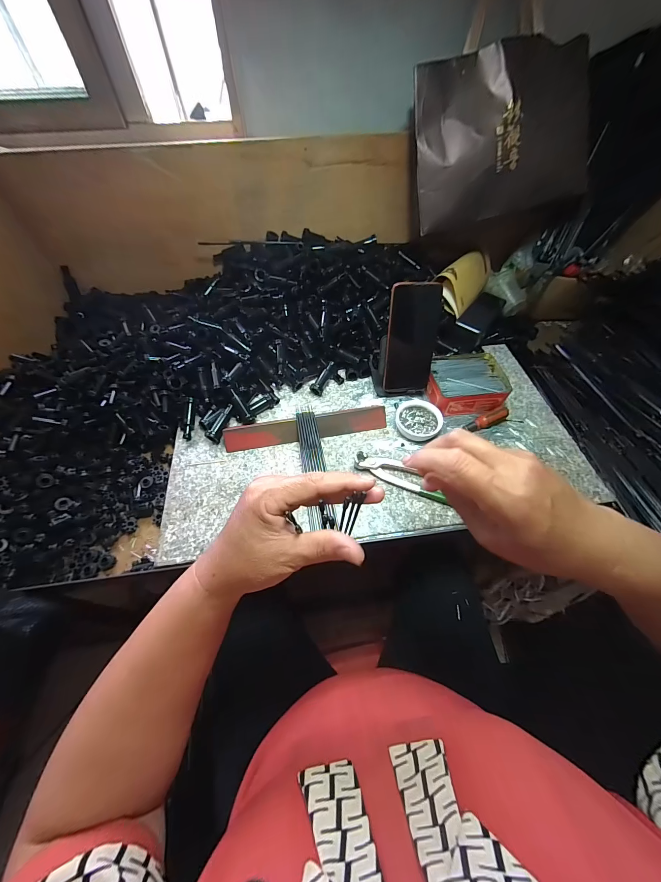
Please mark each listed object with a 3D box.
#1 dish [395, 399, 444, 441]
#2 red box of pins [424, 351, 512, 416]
[{"bbox_3d":[0.143,-0.033,0.504,0.071,0.021,0.073,0,55,0],"label":"dish"},{"bbox_3d":[0.233,-0.099,0.540,0.127,0.047,0.106,-6,56,-3],"label":"red box of pins"}]

